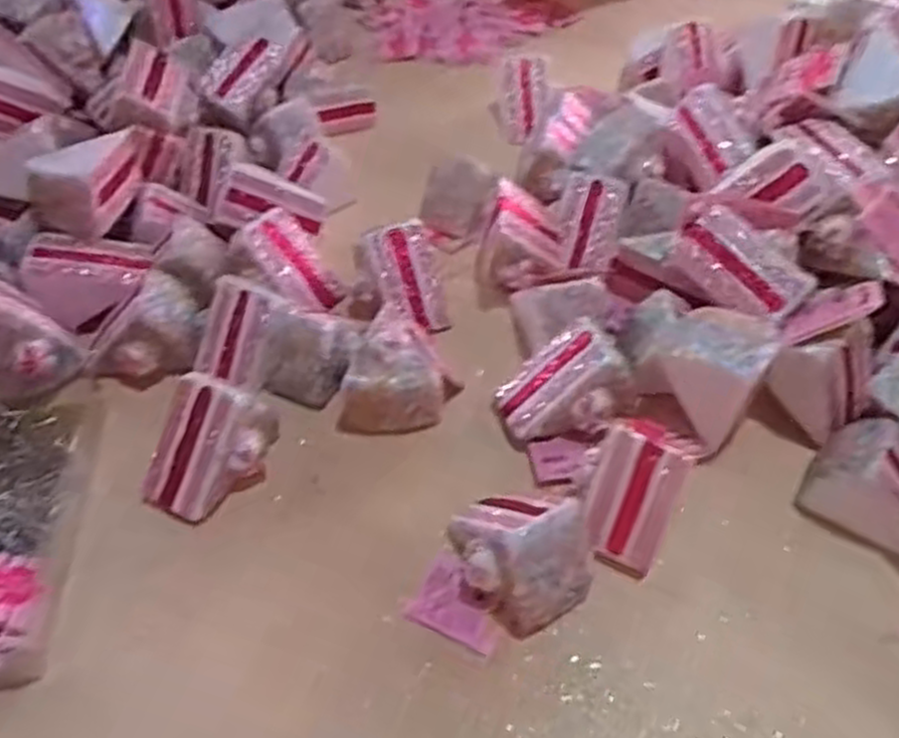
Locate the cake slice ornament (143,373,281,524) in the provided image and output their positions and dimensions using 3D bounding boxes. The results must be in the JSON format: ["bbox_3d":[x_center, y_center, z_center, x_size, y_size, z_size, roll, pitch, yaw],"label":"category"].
[{"bbox_3d":[-0.153,0.047,0.507,0.058,0.056,0.081,19,52,19],"label":"cake slice ornament"}]

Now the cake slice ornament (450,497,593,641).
[{"bbox_3d":[0.038,0.109,0.459,0.084,0.075,0.055,9,49,11],"label":"cake slice ornament"}]

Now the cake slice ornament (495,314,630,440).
[{"bbox_3d":[0.077,0.011,0.551,0.081,0.059,0.063,-18,50,-13],"label":"cake slice ornament"}]

